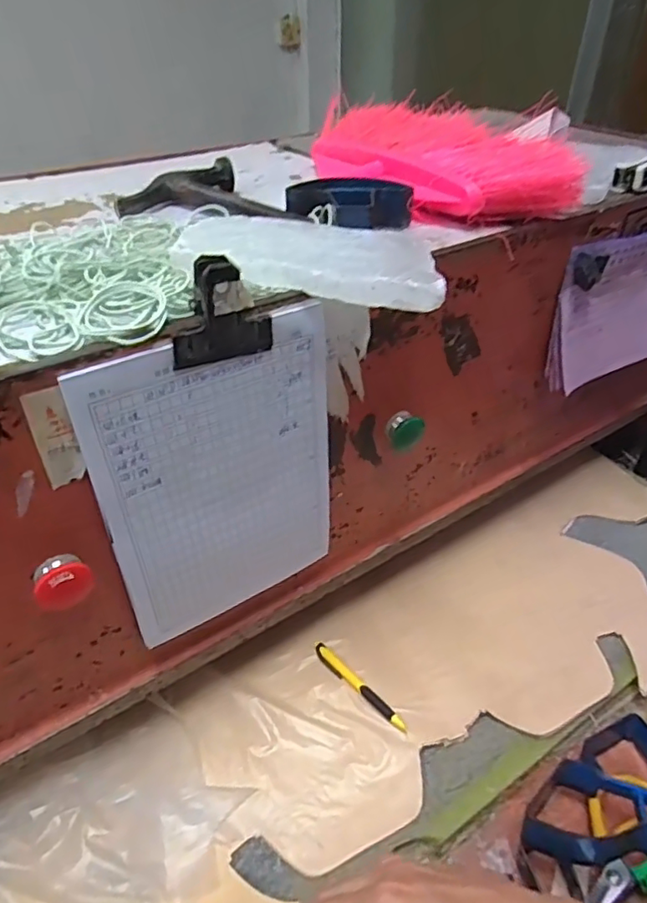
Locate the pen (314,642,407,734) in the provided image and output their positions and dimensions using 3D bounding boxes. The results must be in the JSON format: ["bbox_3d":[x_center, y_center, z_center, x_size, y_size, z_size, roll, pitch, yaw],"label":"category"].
[{"bbox_3d":[0.038,0.247,0.609,0.132,0.011,0.015,34,50,31],"label":"pen"}]

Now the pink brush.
[{"bbox_3d":[0.100,-0.316,0.612,0.153,0.058,0.340,-17,42,-20],"label":"pink brush"}]

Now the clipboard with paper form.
[{"bbox_3d":[-0.077,0.016,0.450,0.188,0.296,0.020,-24,45,-26],"label":"clipboard with paper form"}]

